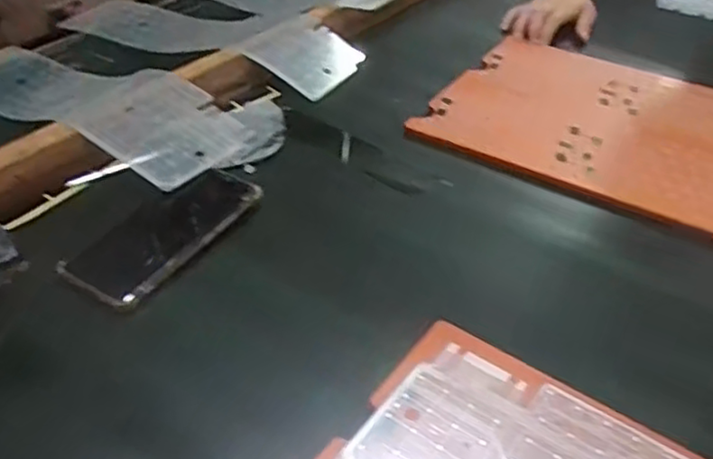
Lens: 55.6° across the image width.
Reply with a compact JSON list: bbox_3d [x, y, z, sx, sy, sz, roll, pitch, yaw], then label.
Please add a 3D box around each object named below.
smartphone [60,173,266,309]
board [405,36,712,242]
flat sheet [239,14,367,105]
[{"bbox_3d":[-0.155,-0.001,0.563,0.077,0.015,0.168,25,45,26],"label":"smartphone"},{"bbox_3d":[0.301,-0.099,0.695,0.424,0.011,0.278,24,44,25],"label":"board"},{"bbox_3d":[-0.057,-0.210,0.808,0.115,0.011,0.119,35,53,12],"label":"flat sheet"}]

